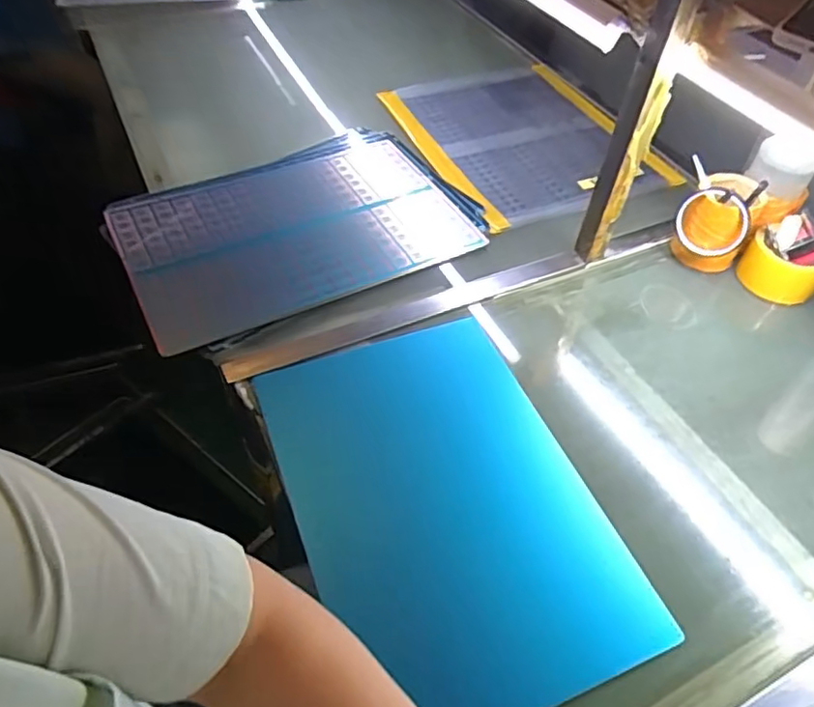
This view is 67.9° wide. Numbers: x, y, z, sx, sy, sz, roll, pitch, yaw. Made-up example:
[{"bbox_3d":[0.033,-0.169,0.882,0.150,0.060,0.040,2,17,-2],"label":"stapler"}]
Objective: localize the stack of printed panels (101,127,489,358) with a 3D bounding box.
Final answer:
[{"bbox_3d":[-0.141,-0.176,0.818,0.464,0.033,0.287,-25,57,-21],"label":"stack of printed panels"}]

